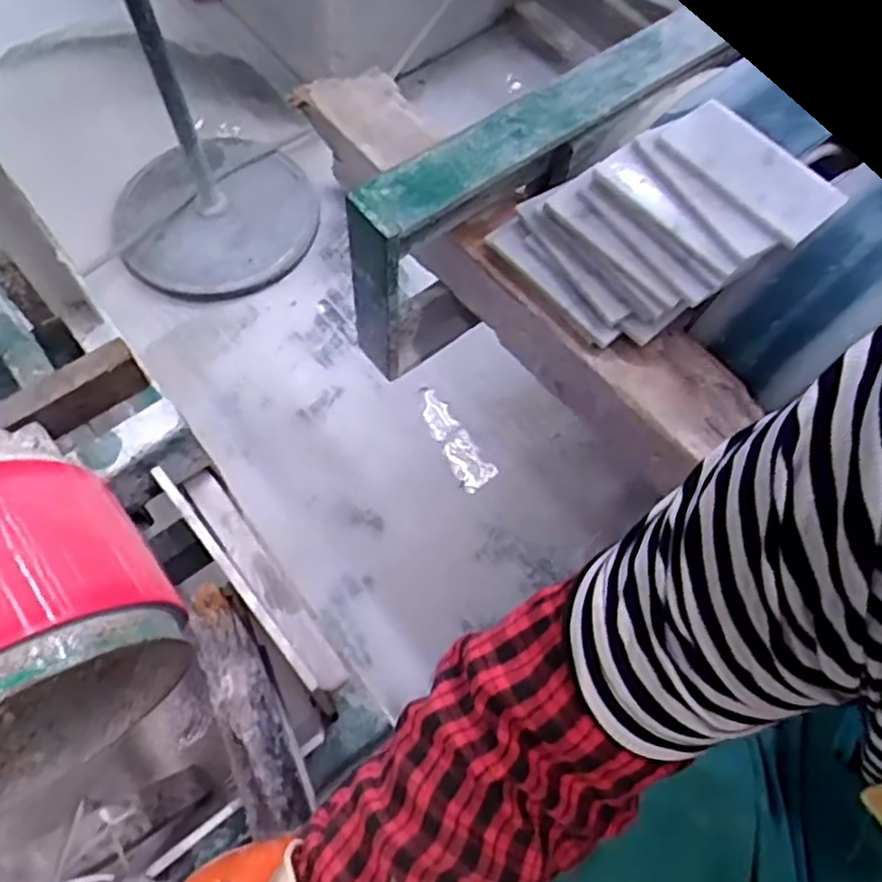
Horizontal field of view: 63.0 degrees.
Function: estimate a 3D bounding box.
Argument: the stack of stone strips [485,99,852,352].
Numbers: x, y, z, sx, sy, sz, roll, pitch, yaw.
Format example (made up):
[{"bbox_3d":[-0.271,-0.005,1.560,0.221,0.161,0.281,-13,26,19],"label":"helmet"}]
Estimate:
[{"bbox_3d":[0.189,-0.187,0.635,0.223,0.110,0.167,-19,69,-11],"label":"stack of stone strips"}]

